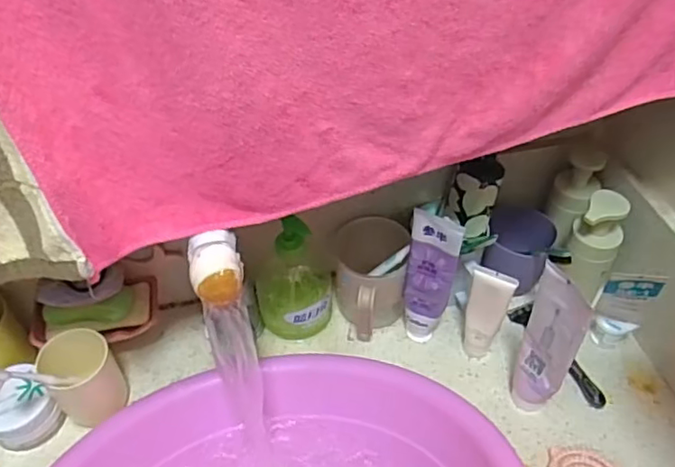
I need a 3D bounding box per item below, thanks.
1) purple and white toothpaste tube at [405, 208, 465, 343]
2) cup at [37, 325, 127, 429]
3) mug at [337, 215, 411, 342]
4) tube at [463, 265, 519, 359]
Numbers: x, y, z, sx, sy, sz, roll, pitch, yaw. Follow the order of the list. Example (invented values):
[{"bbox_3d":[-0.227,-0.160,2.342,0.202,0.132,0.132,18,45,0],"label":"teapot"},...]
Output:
[{"bbox_3d":[0.100,0.049,0.643,0.051,0.180,0.035,19,44,18],"label":"purple and white toothpaste tube"},{"bbox_3d":[-0.256,0.149,0.611,0.066,0.099,0.056,-31,54,-25],"label":"cup"},{"bbox_3d":[0.038,0.059,0.687,0.075,0.104,0.117,0,47,1],"label":"mug"},{"bbox_3d":[0.156,0.088,0.637,0.042,0.133,0.023,18,50,17],"label":"tube"}]

